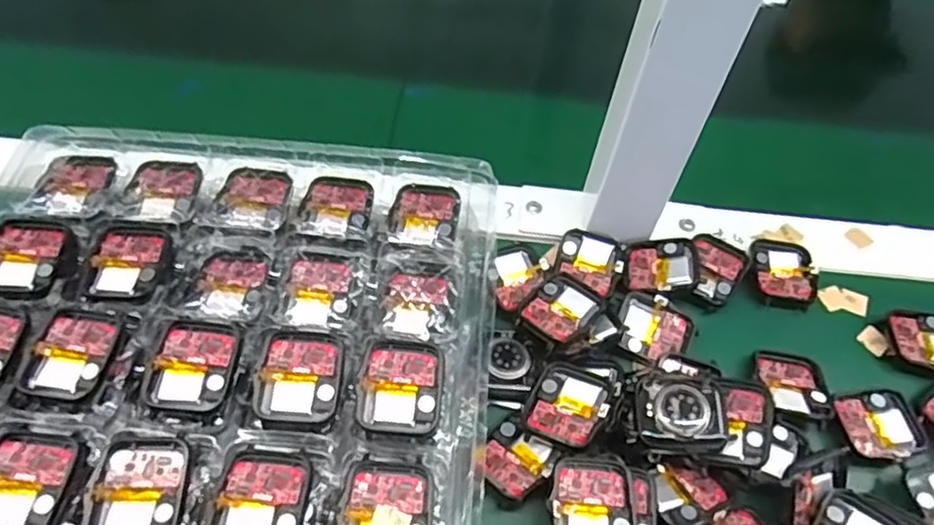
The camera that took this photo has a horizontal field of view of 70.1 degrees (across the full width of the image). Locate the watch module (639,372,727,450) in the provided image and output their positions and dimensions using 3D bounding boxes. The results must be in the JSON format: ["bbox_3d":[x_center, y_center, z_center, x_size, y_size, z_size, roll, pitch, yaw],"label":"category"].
[{"bbox_3d":[0.104,0.071,0.320,0.040,0.009,0.036,5,61,12],"label":"watch module"}]

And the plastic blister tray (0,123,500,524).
[{"bbox_3d":[-0.125,0.061,0.317,0.263,0.049,0.290,7,56,0],"label":"plastic blister tray"}]

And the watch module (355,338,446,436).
[{"bbox_3d":[-0.030,0.056,0.304,0.037,0.010,0.041,8,54,1],"label":"watch module"}]

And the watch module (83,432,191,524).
[{"bbox_3d":[-0.133,0.092,0.271,0.035,0.005,0.044,3,54,-2],"label":"watch module"}]

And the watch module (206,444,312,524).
[{"bbox_3d":[-0.084,0.097,0.273,0.036,0.006,0.044,7,54,0],"label":"watch module"}]

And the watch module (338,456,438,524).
[{"bbox_3d":[-0.033,0.104,0.275,0.038,0.005,0.044,7,54,0],"label":"watch module"}]

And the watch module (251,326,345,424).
[{"bbox_3d":[-0.076,0.051,0.305,0.036,0.009,0.042,6,54,0],"label":"watch module"}]

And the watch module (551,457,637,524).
[{"bbox_3d":[0.057,0.110,0.298,0.037,0.005,0.042,5,60,-2],"label":"watch module"}]

